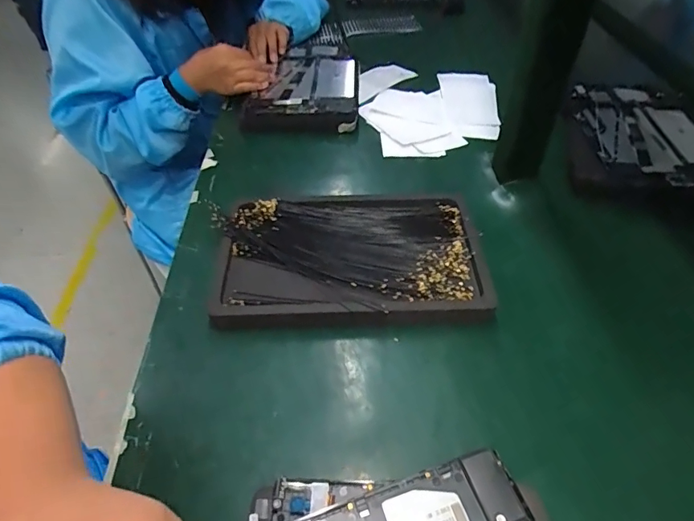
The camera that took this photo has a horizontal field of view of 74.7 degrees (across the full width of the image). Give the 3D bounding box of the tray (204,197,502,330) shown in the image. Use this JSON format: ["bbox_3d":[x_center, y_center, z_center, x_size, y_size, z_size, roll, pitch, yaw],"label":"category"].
[{"bbox_3d":[0.000,-0.007,0.439,0.253,0.027,0.164,-1,45,3],"label":"tray"}]

